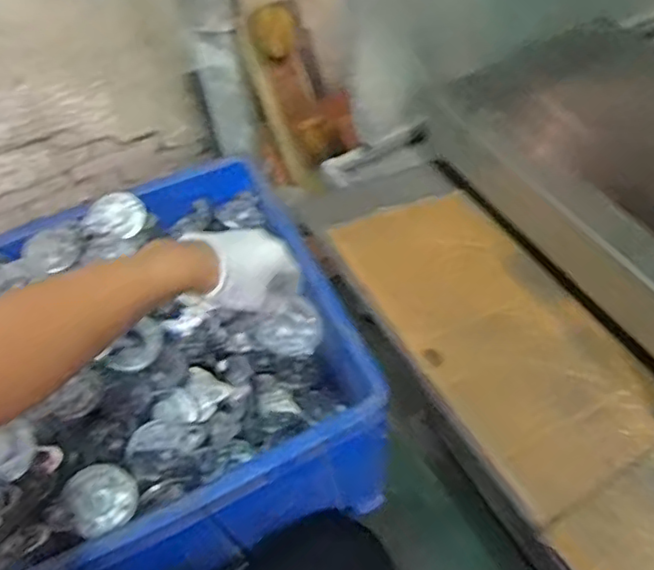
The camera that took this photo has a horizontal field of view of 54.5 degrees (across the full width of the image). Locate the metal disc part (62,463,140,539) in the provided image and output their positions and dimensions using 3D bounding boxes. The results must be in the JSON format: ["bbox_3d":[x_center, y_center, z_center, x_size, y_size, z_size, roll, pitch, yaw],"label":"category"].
[{"bbox_3d":[-0.215,0.204,0.597,0.064,0.018,0.064,21,54,-6],"label":"metal disc part"}]

